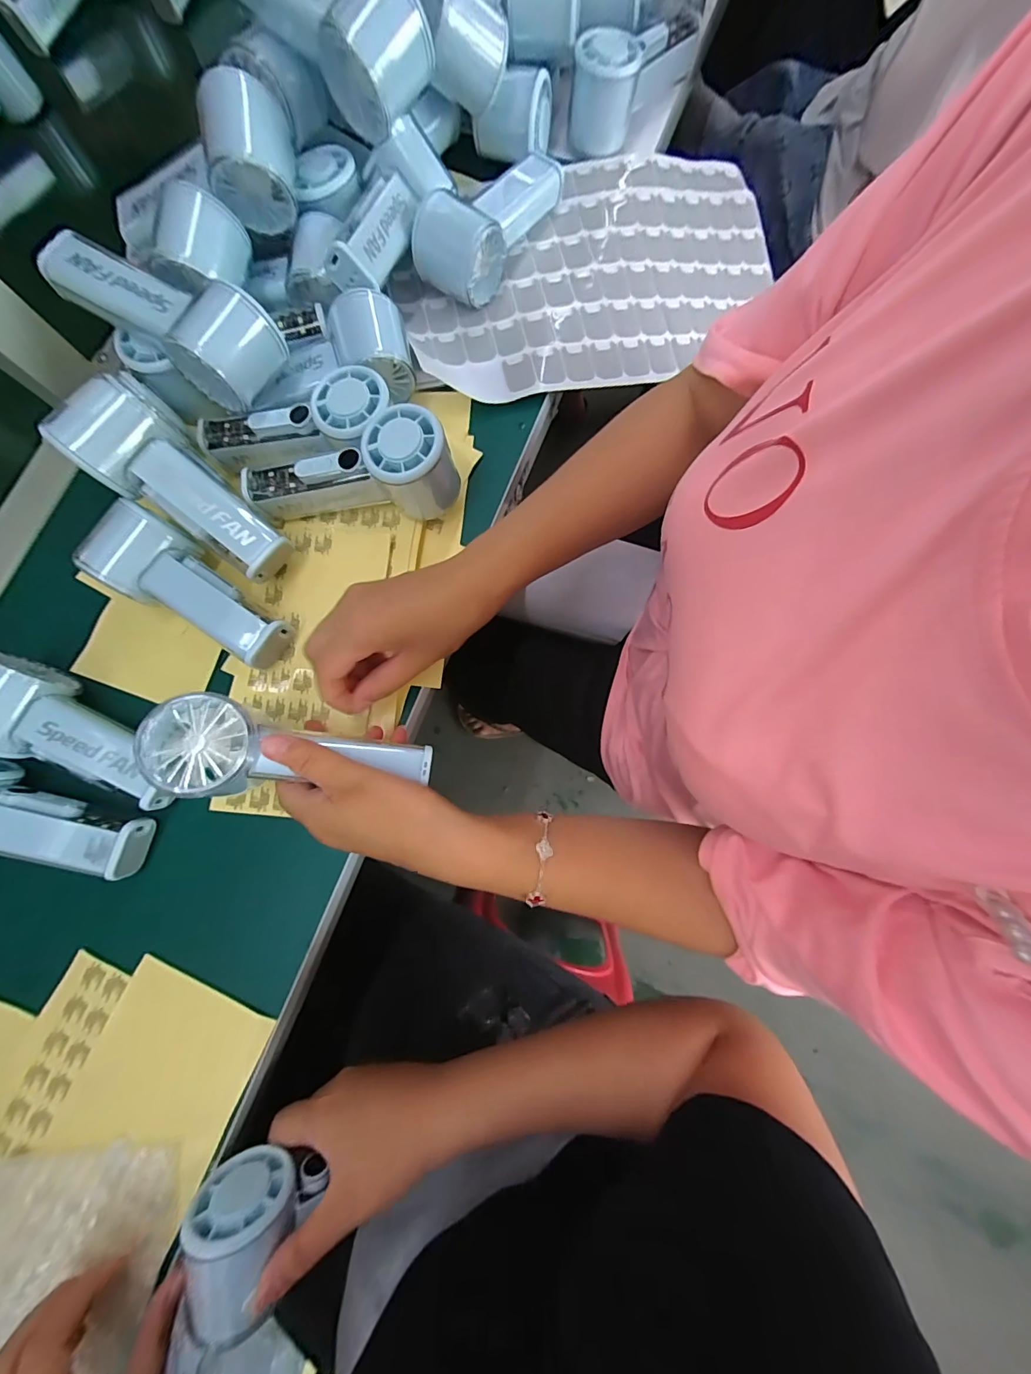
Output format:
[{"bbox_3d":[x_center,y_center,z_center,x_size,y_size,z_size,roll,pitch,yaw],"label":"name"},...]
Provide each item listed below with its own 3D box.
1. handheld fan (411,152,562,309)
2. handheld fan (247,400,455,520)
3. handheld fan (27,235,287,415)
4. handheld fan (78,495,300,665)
[{"bbox_3d":[-0.016,-0.398,0.373,0.063,0.049,0.156,36,82,8],"label":"handheld fan"},{"bbox_3d":[-0.119,-0.155,0.335,0.156,0.060,0.058,-7,79,12],"label":"handheld fan"},{"bbox_3d":[-0.247,-0.263,0.321,0.146,0.057,0.058,30,81,7],"label":"handheld fan"},{"bbox_3d":[-0.232,-0.070,0.321,0.144,0.045,0.060,32,81,8],"label":"handheld fan"}]

